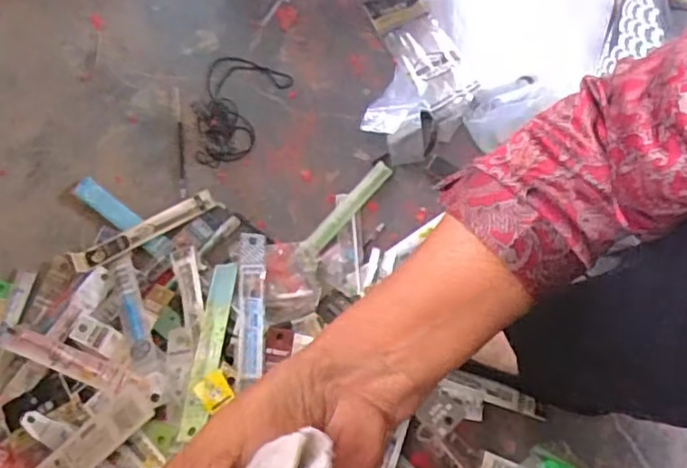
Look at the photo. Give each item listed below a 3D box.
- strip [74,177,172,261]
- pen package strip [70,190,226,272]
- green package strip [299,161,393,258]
[{"bbox_3d":[-0.231,-0.018,0.641,0.128,0.006,0.023,35,77,10],"label":"strip"},{"bbox_3d":[-0.204,-0.004,0.633,0.153,0.016,0.026,-30,75,-8],"label":"pen package strip"},{"bbox_3d":[0.004,-0.026,0.645,0.019,0.016,0.134,39,77,11],"label":"green package strip"}]

